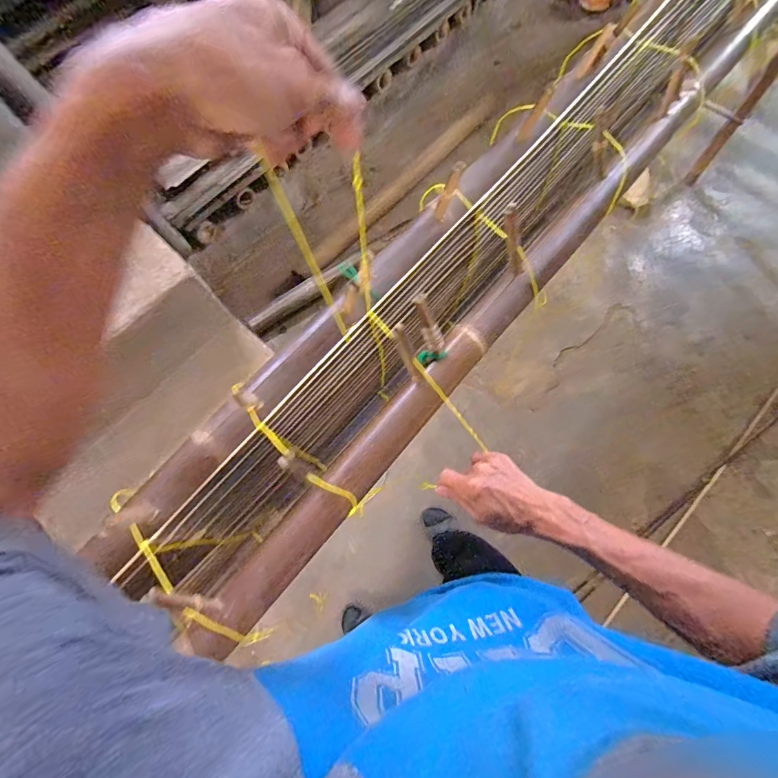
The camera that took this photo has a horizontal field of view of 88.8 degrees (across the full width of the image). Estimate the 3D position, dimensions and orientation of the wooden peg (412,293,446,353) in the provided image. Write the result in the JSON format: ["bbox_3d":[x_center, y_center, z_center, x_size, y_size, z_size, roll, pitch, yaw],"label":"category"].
[{"bbox_3d":[0.043,-0.070,0.428,0.018,0.070,0.012,-32,36,-9],"label":"wooden peg"}]

